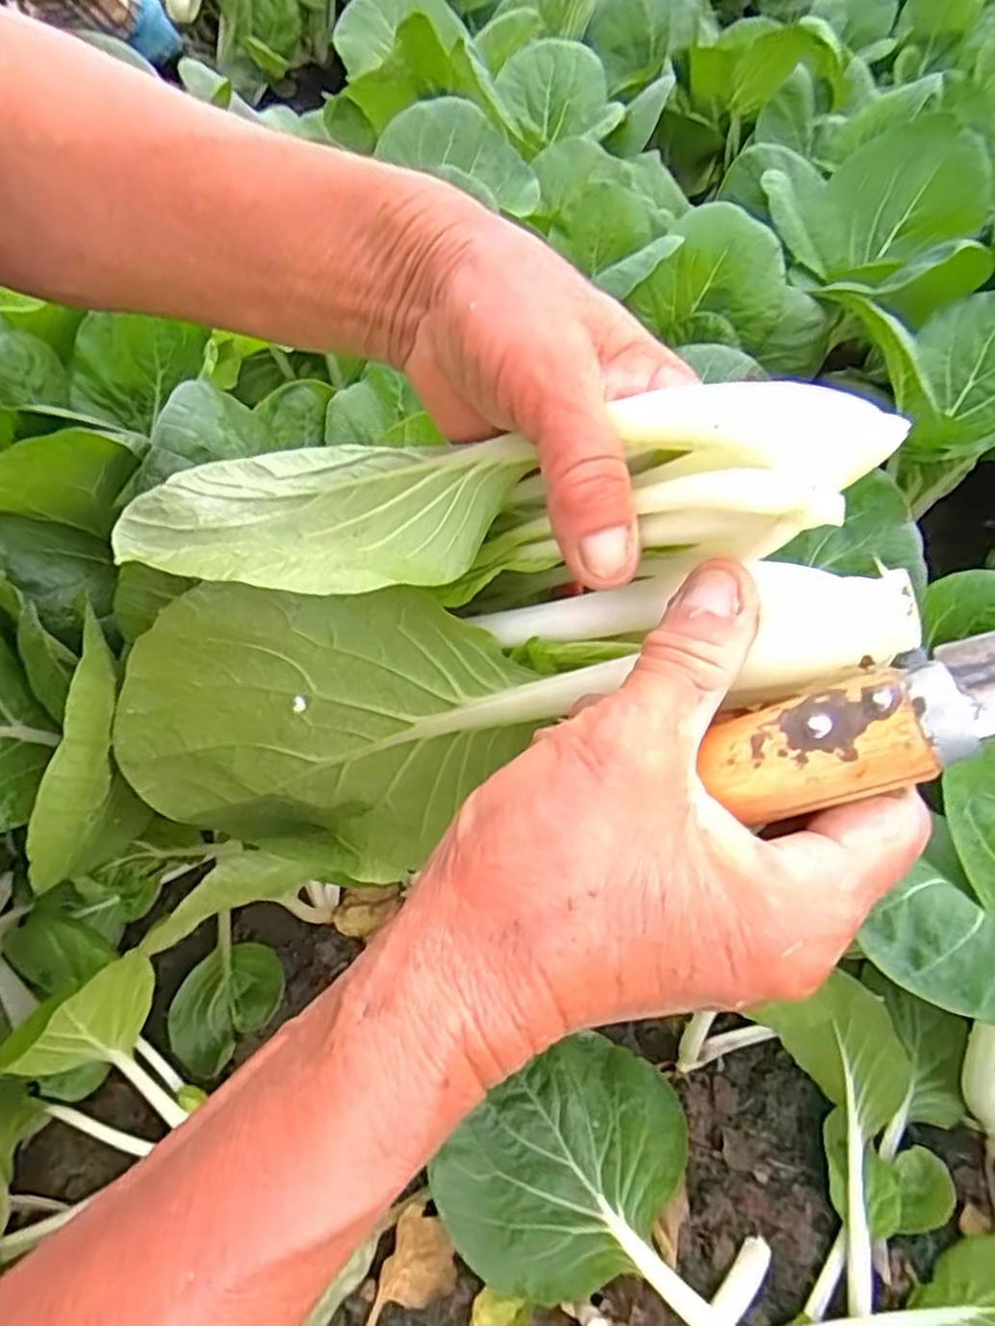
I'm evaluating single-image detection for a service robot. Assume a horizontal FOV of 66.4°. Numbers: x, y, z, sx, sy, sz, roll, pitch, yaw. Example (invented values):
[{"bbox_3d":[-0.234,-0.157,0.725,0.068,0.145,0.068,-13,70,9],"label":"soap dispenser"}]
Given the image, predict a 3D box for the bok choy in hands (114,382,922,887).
[{"bbox_3d":[-0.012,-0.027,0.264,0.258,0.130,0.134,-17,47,29],"label":"bok choy in hands"}]

